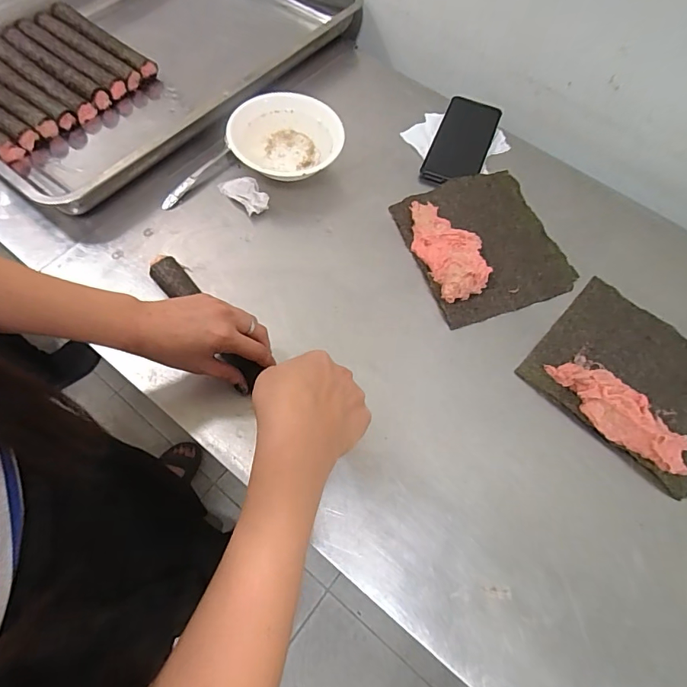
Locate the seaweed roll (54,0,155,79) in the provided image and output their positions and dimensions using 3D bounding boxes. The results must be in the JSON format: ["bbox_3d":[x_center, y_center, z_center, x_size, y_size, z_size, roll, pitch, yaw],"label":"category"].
[{"bbox_3d":[-0.365,-0.454,0.668,0.202,0.034,0.033,35,68,13],"label":"seaweed roll"}]

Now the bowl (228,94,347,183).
[{"bbox_3d":[-0.074,-0.257,0.579,0.141,0.058,0.136,1,65,-2],"label":"bowl"}]

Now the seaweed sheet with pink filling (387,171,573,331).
[{"bbox_3d":[0.175,-0.129,0.546,0.174,0.024,0.188,-18,68,-11],"label":"seaweed sheet with pink filling"}]

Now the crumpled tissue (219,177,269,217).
[{"bbox_3d":[-0.125,-0.190,0.559,0.040,0.019,0.067,-35,72,-17],"label":"crumpled tissue"}]

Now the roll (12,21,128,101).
[{"bbox_3d":[-0.403,-0.416,0.644,0.206,0.026,0.030,35,68,13],"label":"roll"}]

